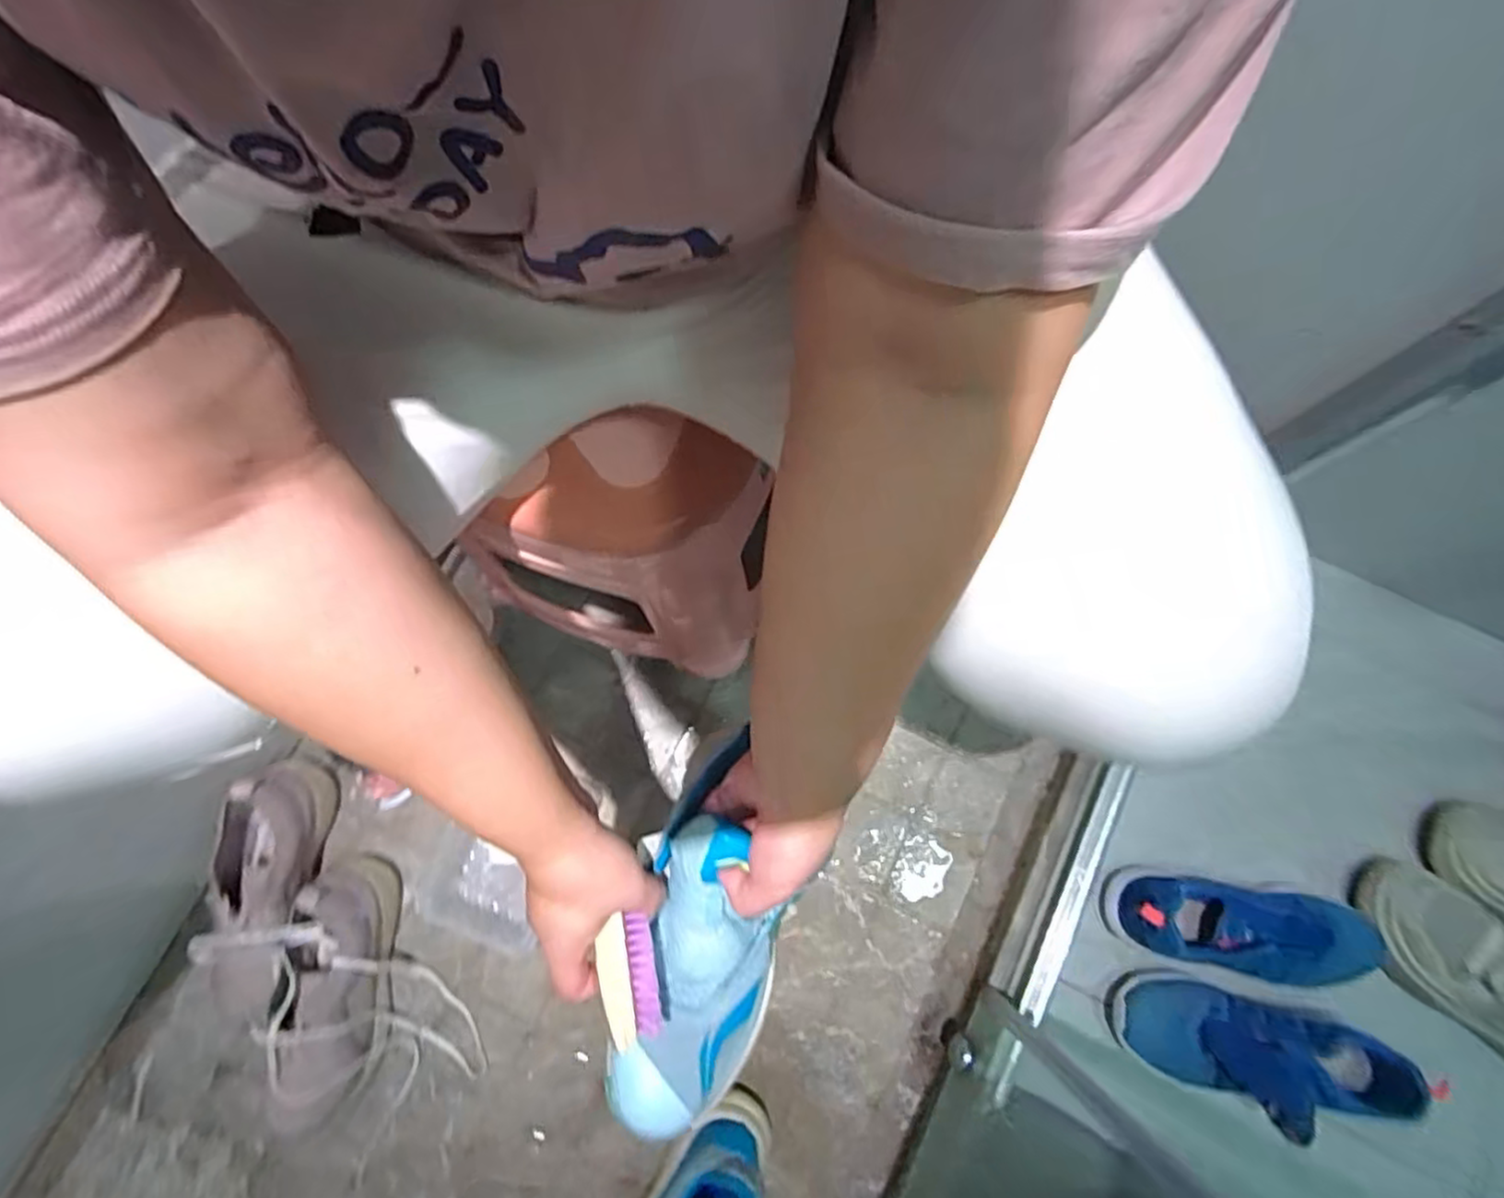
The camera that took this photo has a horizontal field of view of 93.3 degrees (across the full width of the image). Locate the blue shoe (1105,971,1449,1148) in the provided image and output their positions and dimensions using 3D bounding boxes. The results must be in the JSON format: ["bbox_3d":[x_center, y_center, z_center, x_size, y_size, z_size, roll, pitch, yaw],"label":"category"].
[{"bbox_3d":[0.517,0.452,0.692,0.248,0.127,0.102,15,78,3],"label":"blue shoe"}]

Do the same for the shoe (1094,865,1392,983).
[{"bbox_3d":[0.511,0.341,0.728,0.275,0.089,0.093,9,77,2],"label":"shoe"}]

